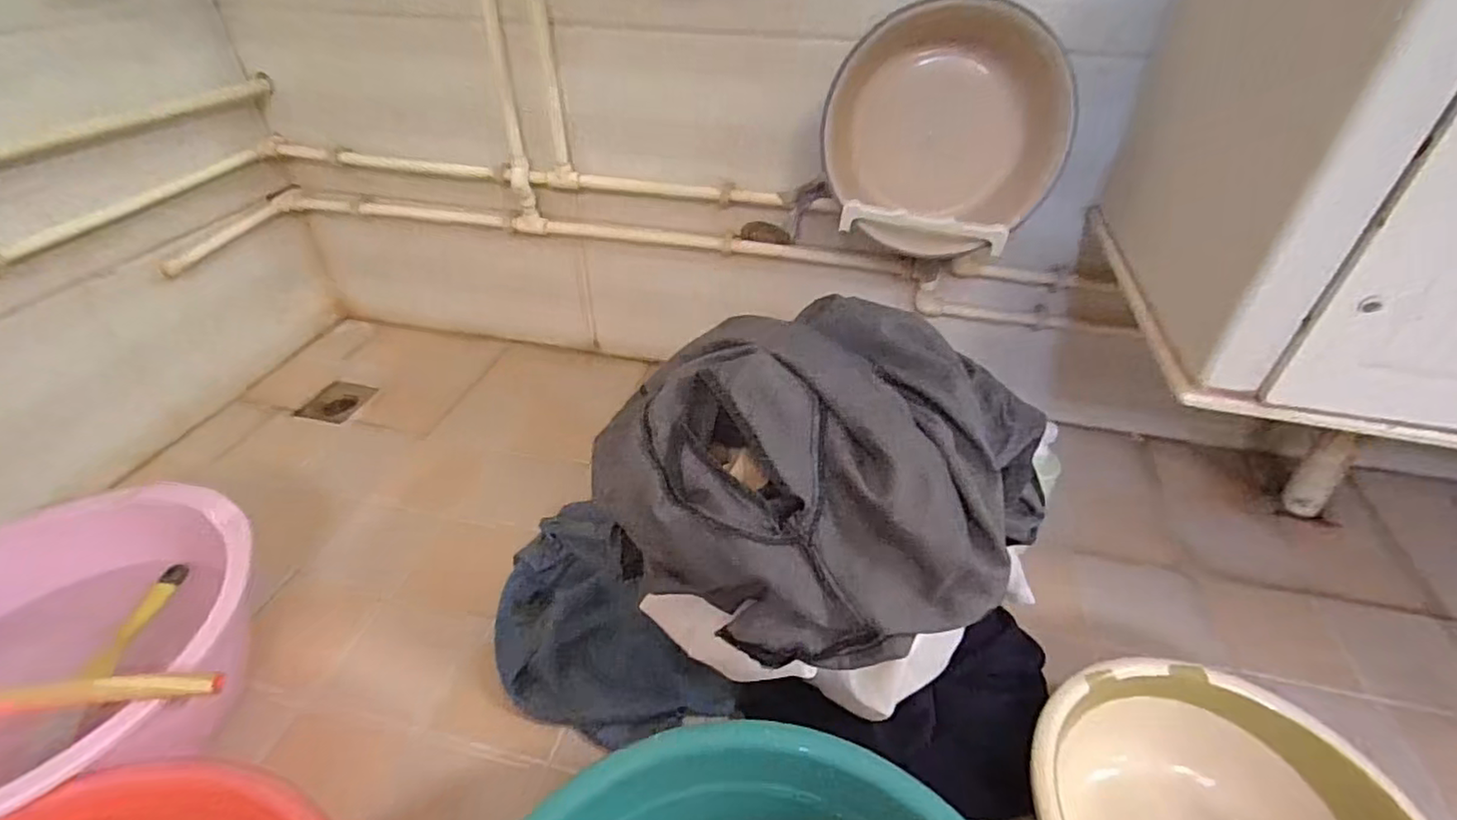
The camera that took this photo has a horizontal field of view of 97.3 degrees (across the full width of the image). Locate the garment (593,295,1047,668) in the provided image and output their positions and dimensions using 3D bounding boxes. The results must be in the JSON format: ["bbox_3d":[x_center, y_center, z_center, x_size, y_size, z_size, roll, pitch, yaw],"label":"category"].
[{"bbox_3d":[0.086,0.041,0.588,0.364,0.178,0.307,21,43,23],"label":"garment"}]

